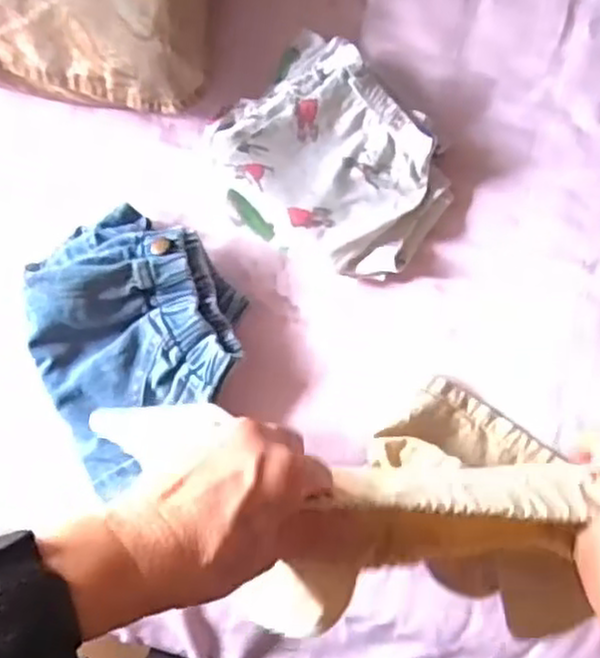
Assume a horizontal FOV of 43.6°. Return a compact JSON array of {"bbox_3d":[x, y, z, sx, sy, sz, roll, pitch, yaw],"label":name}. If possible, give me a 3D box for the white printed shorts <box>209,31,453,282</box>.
[{"bbox_3d":[0.029,-0.139,0.629,0.189,0.056,0.165,35,89,5],"label":"white printed shorts"}]

